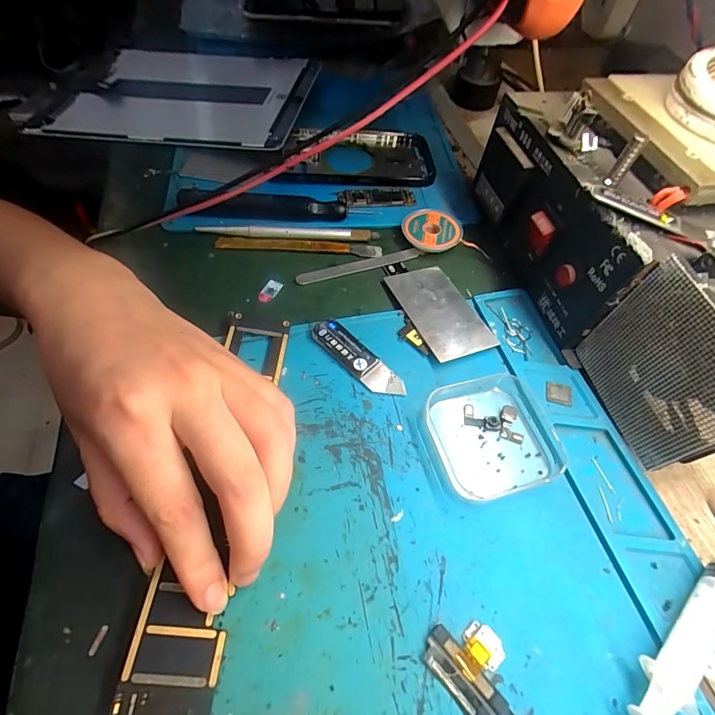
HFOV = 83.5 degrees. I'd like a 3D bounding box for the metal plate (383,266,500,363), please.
[{"bbox_3d":[0.054,-0.032,0.267,0.045,0.004,0.077,-17,56,-18],"label":"metal plate"}]

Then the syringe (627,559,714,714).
[{"bbox_3d":[0.142,0.119,0.169,0.089,0.016,0.020,-32,64,-23],"label":"syringe"}]

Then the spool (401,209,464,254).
[{"bbox_3d":[0.056,-0.095,0.303,0.043,0.013,0.037,11,56,3],"label":"spool"}]

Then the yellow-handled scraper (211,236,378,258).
[{"bbox_3d":[-0.042,-0.082,0.293,0.119,0.004,0.012,1,56,-3],"label":"yellow-handled scraper"}]

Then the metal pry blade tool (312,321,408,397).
[{"bbox_3d":[0.000,0.000,0.241,0.066,0.008,0.018,40,62,21],"label":"metal pry blade tool"}]

